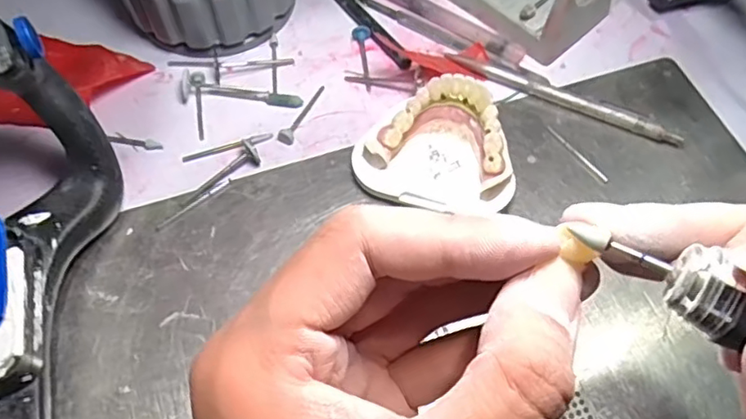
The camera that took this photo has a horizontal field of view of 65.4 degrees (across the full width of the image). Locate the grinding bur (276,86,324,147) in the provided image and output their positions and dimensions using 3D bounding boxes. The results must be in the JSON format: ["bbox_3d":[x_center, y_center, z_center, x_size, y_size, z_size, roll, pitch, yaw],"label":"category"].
[{"bbox_3d":[-0.040,-0.055,0.325,0.009,0.005,0.044,20,64,9],"label":"grinding bur"}]

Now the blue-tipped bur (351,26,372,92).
[{"bbox_3d":[-0.005,-0.090,0.342,0.011,0.007,0.043,-6,63,-4],"label":"blue-tipped bur"}]

